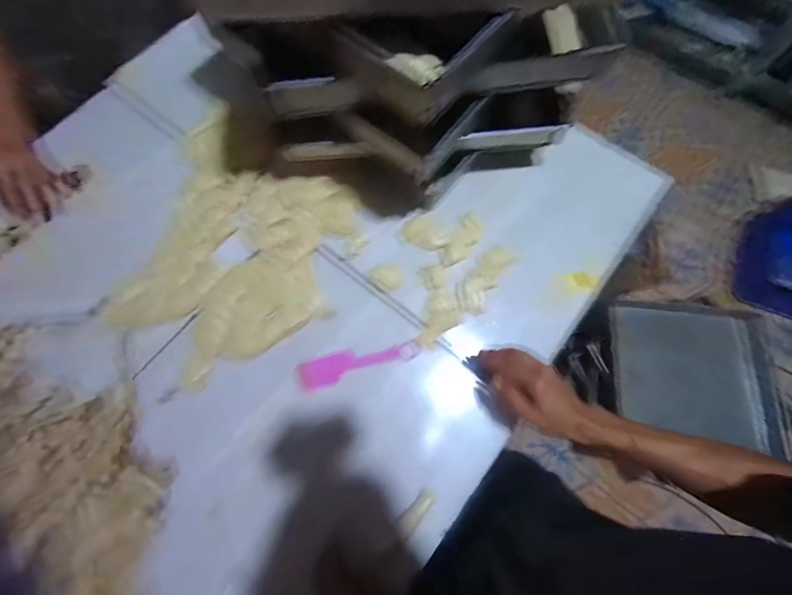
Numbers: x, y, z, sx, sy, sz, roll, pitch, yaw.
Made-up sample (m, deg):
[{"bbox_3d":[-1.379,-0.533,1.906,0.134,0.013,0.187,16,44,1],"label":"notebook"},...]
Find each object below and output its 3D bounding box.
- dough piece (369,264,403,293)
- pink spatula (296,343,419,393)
[{"bbox_3d":[-0.017,-0.032,0.546,0.052,0.013,0.041,-8,73,0],"label":"dough piece"},{"bbox_3d":[-0.057,0.097,0.507,0.179,0.013,0.045,-17,73,-3],"label":"pink spatula"}]

